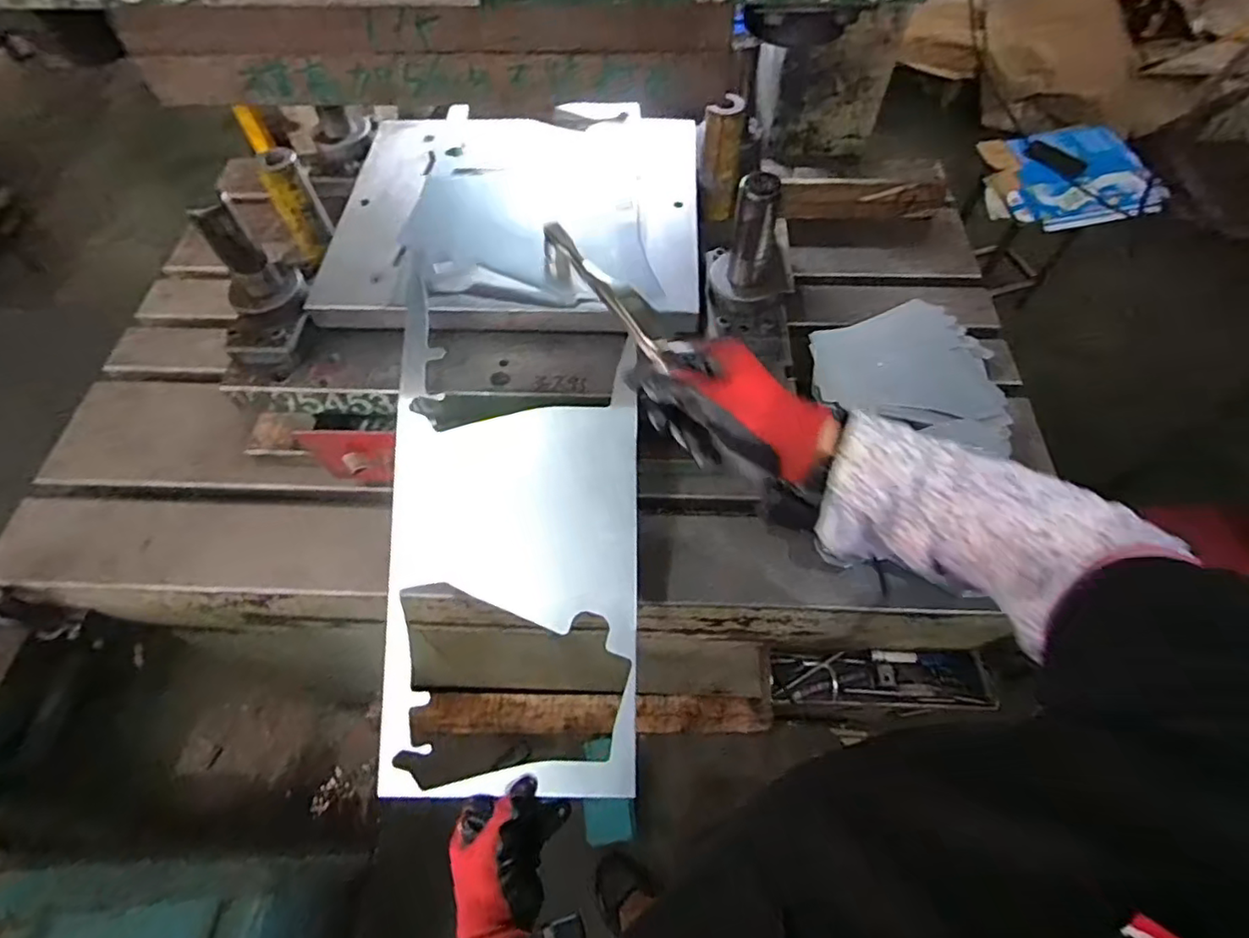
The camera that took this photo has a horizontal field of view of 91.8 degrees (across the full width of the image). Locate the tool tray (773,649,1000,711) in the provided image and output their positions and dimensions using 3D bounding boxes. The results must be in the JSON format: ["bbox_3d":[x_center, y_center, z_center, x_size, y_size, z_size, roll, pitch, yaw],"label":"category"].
[{"bbox_3d":[0.364,0.303,0.873,0.308,0.061,0.087,3,58,3],"label":"tool tray"}]

